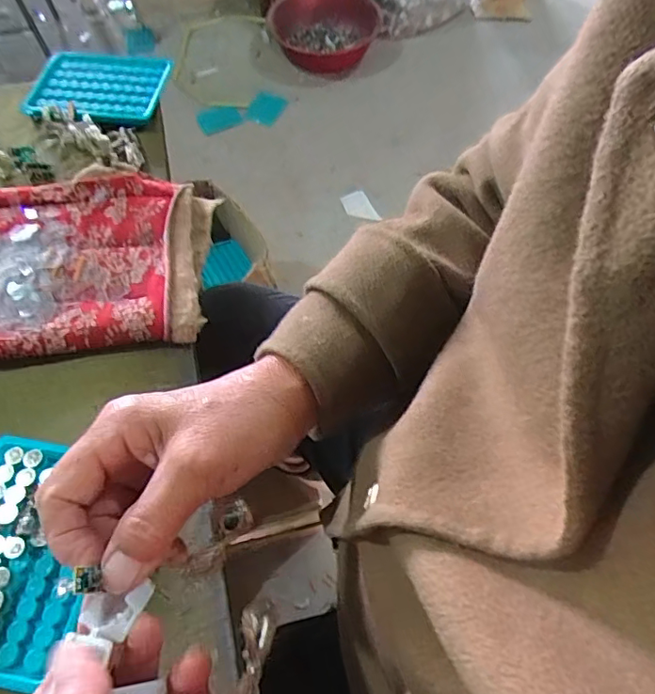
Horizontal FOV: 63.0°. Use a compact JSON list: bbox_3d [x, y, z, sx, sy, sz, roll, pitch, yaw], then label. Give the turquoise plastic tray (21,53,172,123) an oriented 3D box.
[{"bbox_3d":[-0.234,-0.264,0.542,0.138,0.013,0.097,3,60,0],"label":"turquoise plastic tray"}]

